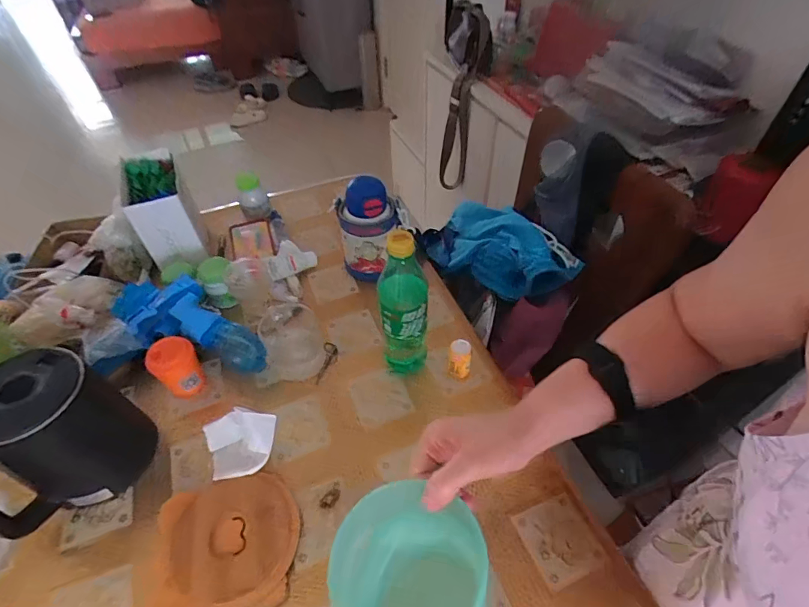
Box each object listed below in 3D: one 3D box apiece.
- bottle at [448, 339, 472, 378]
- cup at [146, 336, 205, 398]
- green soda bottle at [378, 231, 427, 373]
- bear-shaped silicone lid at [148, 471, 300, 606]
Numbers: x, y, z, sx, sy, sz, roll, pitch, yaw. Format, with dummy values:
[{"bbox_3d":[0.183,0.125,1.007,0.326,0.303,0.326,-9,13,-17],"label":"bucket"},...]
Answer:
[{"bbox_3d":[0.078,0.078,0.603,0.030,0.052,0.028,6,50,8],"label":"bottle"},{"bbox_3d":[-0.312,0.089,0.595,0.052,0.084,0.060,34,59,28],"label":"cup"},{"bbox_3d":[0.000,0.005,0.551,0.059,0.232,0.075,1,49,4],"label":"green soda bottle"},{"bbox_3d":[-0.197,0.267,0.475,0.153,0.021,0.136,-11,50,-7],"label":"bear-shaped silicone lid"}]

